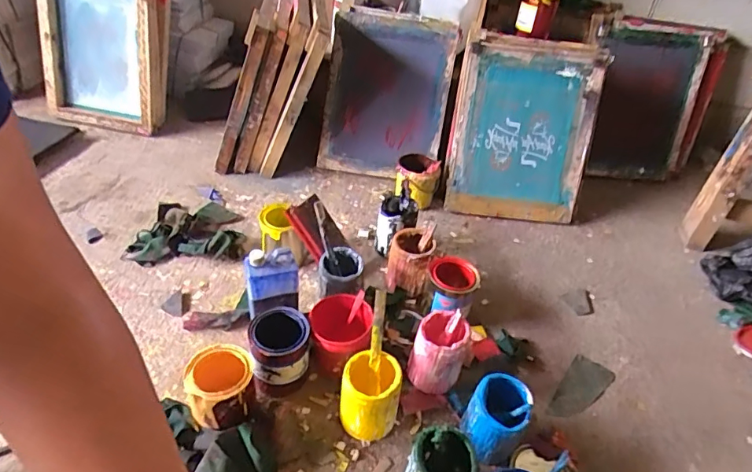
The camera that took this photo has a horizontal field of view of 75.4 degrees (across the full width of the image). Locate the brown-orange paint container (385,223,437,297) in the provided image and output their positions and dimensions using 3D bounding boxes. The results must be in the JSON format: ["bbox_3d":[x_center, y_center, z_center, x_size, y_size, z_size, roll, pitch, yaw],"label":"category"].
[{"bbox_3d":[0.082,0.060,1.170,0.099,0.160,0.099,12,39,8],"label":"brown-orange paint container"}]

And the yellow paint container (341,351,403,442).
[{"bbox_3d":[-0.012,0.296,0.883,0.098,0.147,0.100,4,38,-3],"label":"yellow paint container"}]

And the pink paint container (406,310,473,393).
[{"bbox_3d":[0.124,0.232,0.972,0.100,0.139,0.109,4,38,-3],"label":"pink paint container"}]

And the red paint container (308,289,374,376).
[{"bbox_3d":[-0.071,0.198,0.977,0.114,0.106,0.135,4,38,-3],"label":"red paint container"}]

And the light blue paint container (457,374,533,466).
[{"bbox_3d":[0.209,0.330,0.868,0.099,0.129,0.109,24,42,21],"label":"light blue paint container"}]

